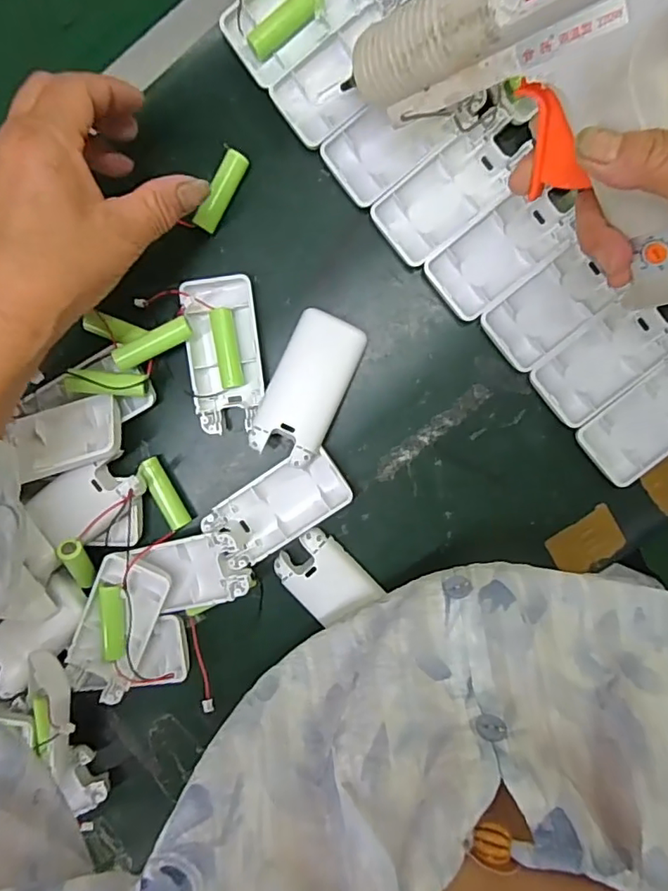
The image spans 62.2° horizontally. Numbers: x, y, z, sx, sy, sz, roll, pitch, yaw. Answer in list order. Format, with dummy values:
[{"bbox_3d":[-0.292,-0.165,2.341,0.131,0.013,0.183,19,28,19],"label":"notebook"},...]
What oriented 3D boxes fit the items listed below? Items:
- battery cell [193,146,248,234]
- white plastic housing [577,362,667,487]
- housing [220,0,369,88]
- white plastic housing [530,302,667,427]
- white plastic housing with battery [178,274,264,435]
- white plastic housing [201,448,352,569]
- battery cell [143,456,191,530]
[{"bbox_3d":[-0.068,-0.155,0.339,0.012,0.009,0.050,30,103,1],"label":"battery cell"},{"bbox_3d":[0.195,-0.019,0.334,0.092,0.011,0.046,-41,92,6],"label":"white plastic housing"},{"bbox_3d":[-0.019,-0.259,0.323,0.094,0.015,0.042,-36,93,6],"label":"housing"},{"bbox_3d":[0.167,-0.055,0.332,0.092,0.012,0.043,-38,93,6],"label":"white plastic housing"},{"bbox_3d":[-0.069,-0.058,0.351,0.043,0.016,0.093,-5,96,4],"label":"white plastic housing with battery"},{"bbox_3d":[-0.035,0.040,0.360,0.090,0.019,0.044,-33,93,6],"label":"white plastic housing"},{"bbox_3d":[-0.112,0.032,0.368,0.014,0.014,0.050,-27,94,6],"label":"battery cell"}]

